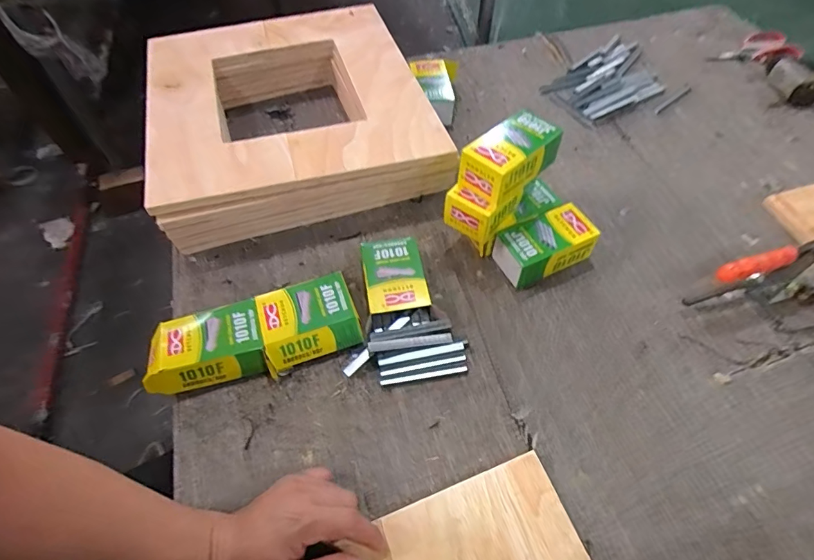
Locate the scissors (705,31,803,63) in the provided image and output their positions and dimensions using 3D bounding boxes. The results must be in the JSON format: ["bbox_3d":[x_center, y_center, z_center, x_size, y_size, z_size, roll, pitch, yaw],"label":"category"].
[{"bbox_3d":[0.694,-0.462,0.914,0.177,0.011,0.090,-13,56,-7],"label":"scissors"}]

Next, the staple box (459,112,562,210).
[{"bbox_3d":[0.126,-0.153,0.560,0.121,0.049,0.072,-39,63,-23],"label":"staple box"}]

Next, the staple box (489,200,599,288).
[{"bbox_3d":[0.181,-0.044,0.606,0.128,0.053,0.067,-25,59,-14],"label":"staple box"}]

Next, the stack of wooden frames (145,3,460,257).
[{"bbox_3d":[-0.193,-0.273,0.742,0.411,0.104,0.436,-15,57,-8],"label":"stack of wooden frames"}]

